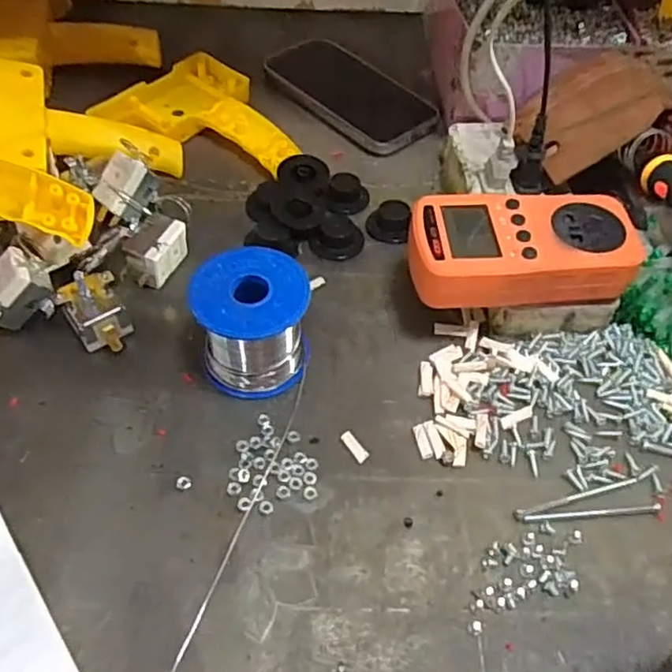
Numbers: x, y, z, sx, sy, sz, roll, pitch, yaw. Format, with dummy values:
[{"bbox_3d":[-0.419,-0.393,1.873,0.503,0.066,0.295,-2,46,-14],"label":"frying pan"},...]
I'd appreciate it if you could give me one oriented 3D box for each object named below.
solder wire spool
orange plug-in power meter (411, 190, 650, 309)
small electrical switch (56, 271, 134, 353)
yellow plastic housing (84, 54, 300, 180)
[{"bbox_3d":[-0.046,-0.007,0.350,0.061,0.061,0.057,2,53,-2],"label":"solder wire spool"},{"bbox_3d":[0.108,-0.052,0.364,0.128,0.030,0.066,-3,53,-5],"label":"orange plug-in power meter"},{"bbox_3d":[-0.141,-0.012,0.364,0.033,0.038,0.037,-24,58,-20],"label":"small electrical switch"},{"bbox_3d":[-0.101,-0.190,0.513,0.152,0.025,0.113,12,53,6],"label":"yellow plastic housing"}]

